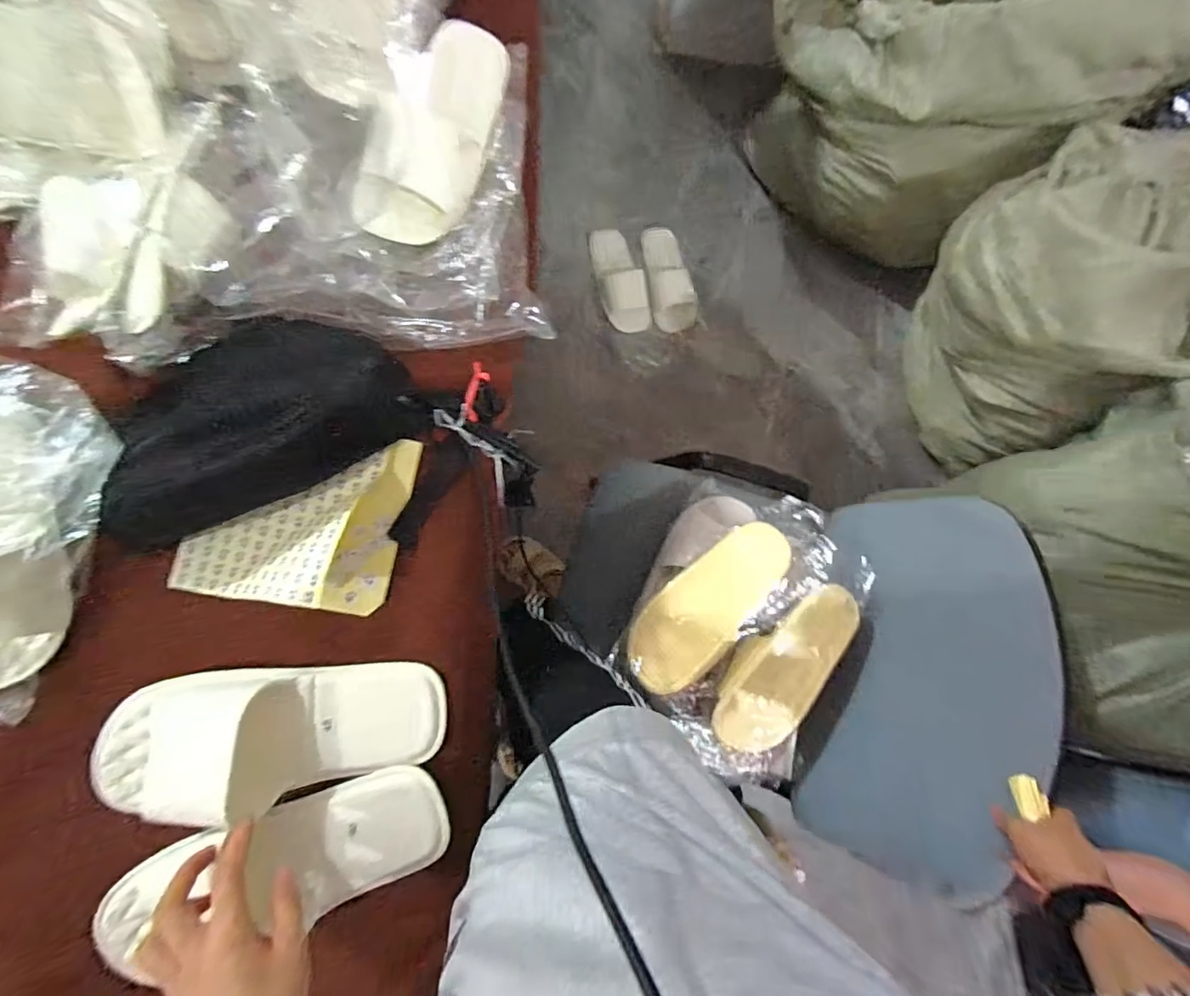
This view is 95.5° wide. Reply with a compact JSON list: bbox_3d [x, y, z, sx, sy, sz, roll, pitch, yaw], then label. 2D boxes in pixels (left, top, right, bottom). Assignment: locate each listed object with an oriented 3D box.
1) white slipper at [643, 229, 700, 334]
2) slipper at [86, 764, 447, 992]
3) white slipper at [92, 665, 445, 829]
[{"bbox_3d":[0.186,-0.551,1.363,0.107,0.058,0.263,-10,86,-8],"label":"white slipper"},{"bbox_3d":[-0.258,0.300,0.448,0.261,0.062,0.092,-11,86,-10],"label":"slipper"},{"bbox_3d":[-0.273,0.207,0.464,0.275,0.079,0.116,-4,85,-8],"label":"white slipper"}]

